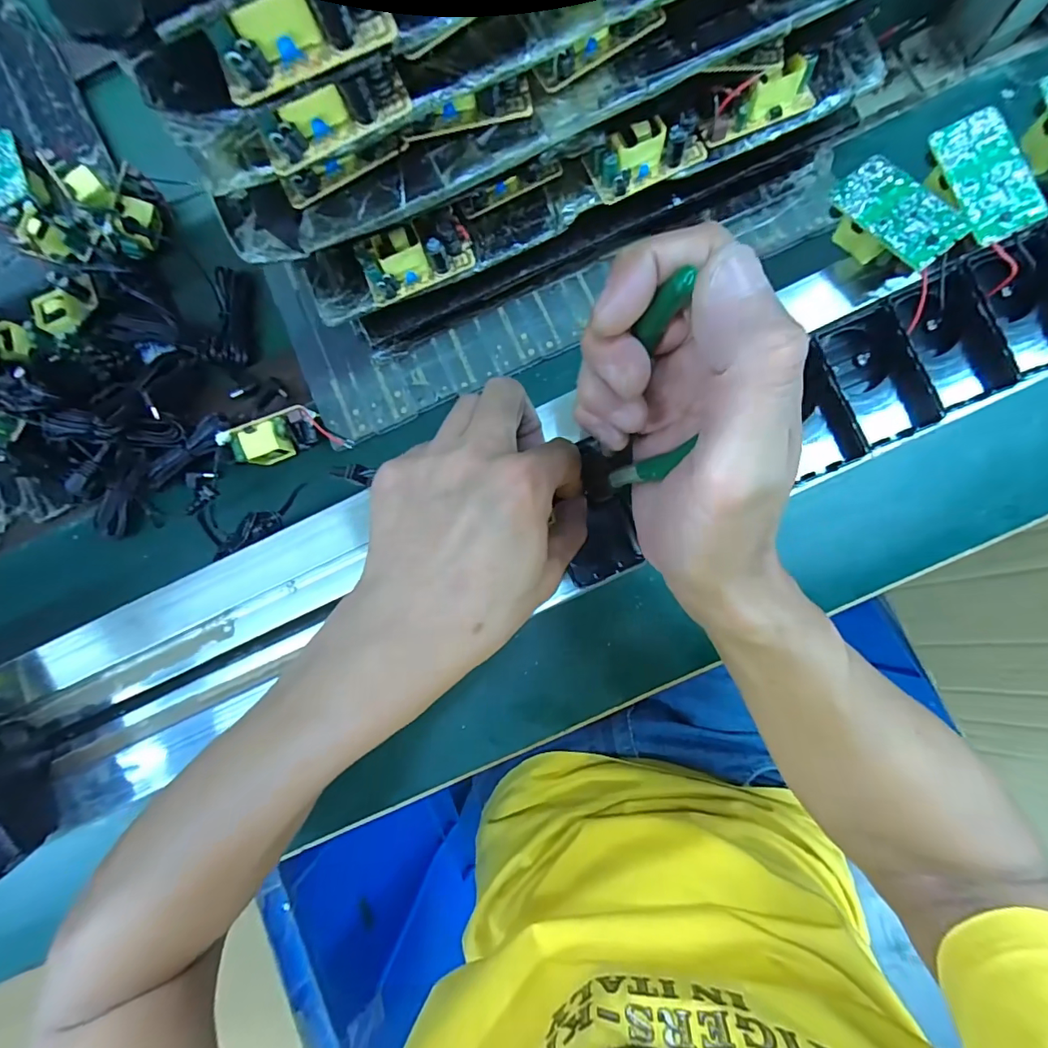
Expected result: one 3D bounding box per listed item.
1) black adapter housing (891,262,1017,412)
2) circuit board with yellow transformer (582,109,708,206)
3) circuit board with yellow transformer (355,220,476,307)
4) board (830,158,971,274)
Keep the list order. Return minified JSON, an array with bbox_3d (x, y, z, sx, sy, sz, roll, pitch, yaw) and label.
[{"bbox_3d":[0.233,-0.099,0.266,0.044,0.031,0.070,-22,82,3],"label":"black adapter housing"},{"bbox_3d":[0.069,-0.212,0.271,0.062,0.023,0.030,-23,82,3],"label":"circuit board with yellow transformer"},{"bbox_3d":[-0.063,-0.155,0.278,0.063,0.022,0.029,-22,82,3],"label":"circuit board with yellow transformer"},{"bbox_3d":[0.195,-0.161,0.258,0.039,0.020,0.064,-41,76,1],"label":"board"}]

